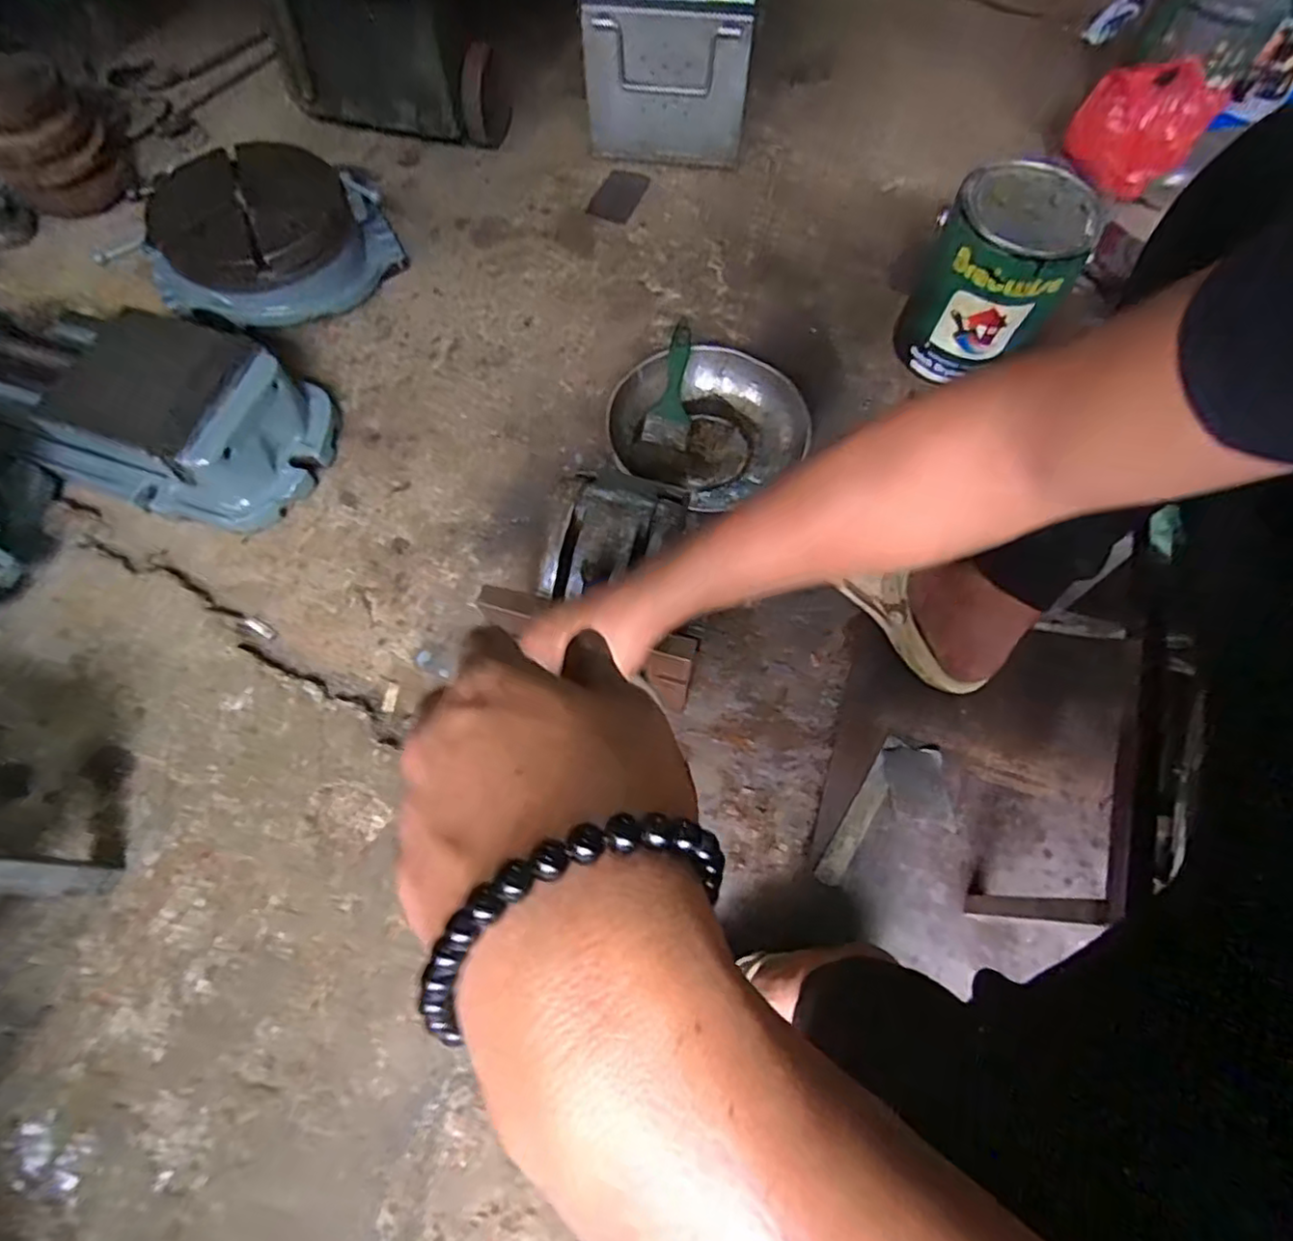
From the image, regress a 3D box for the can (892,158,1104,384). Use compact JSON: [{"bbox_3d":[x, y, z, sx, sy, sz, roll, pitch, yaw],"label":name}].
[{"bbox_3d":[0.425,-0.414,0.826,0.143,0.228,0.147,1,66,-1],"label":"can"}]

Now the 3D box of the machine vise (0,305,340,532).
[{"bbox_3d":[-0.604,-0.270,0.791,0.405,0.122,0.221,20,65,8],"label":"machine vise"}]

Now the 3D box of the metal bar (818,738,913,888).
[{"bbox_3d":[0.223,0.189,0.659,0.025,0.006,0.170,32,66,14],"label":"metal bar"}]

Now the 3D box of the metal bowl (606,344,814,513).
[{"bbox_3d":[0.080,-0.248,0.831,0.236,0.067,0.195,29,65,13],"label":"metal bowl"}]

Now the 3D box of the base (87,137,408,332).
[{"bbox_3d":[-0.524,-0.529,0.905,0.232,0.122,0.315,30,67,12],"label":"base"}]

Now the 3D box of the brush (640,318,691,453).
[{"bbox_3d":[0.037,-0.298,0.830,0.055,0.022,0.166,10,79,3],"label":"brush"}]

